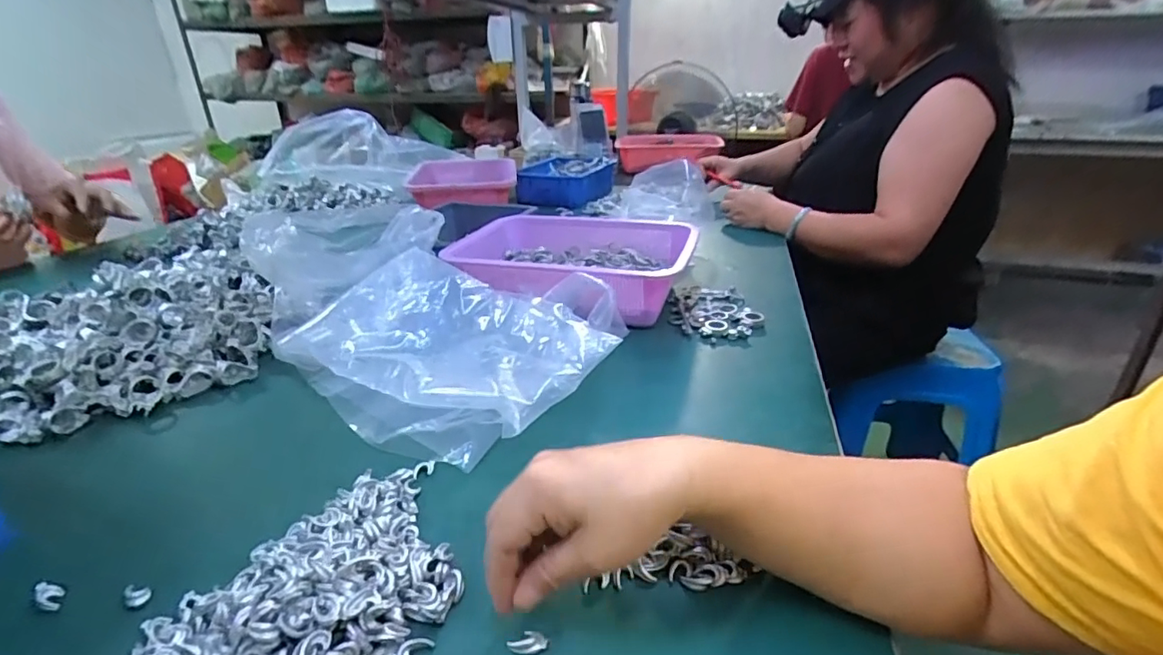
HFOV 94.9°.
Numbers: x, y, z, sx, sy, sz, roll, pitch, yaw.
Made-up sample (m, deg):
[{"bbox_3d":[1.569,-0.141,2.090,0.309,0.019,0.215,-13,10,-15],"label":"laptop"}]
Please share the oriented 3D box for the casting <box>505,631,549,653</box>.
[{"bbox_3d":[-0.029,0.168,0.287,0.021,0.004,0.011,-1,25,1],"label":"casting"}]

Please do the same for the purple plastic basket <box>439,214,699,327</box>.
[{"bbox_3d":[-0.014,-0.088,0.710,0.306,0.077,0.247,7,26,16],"label":"purple plastic basket"}]

